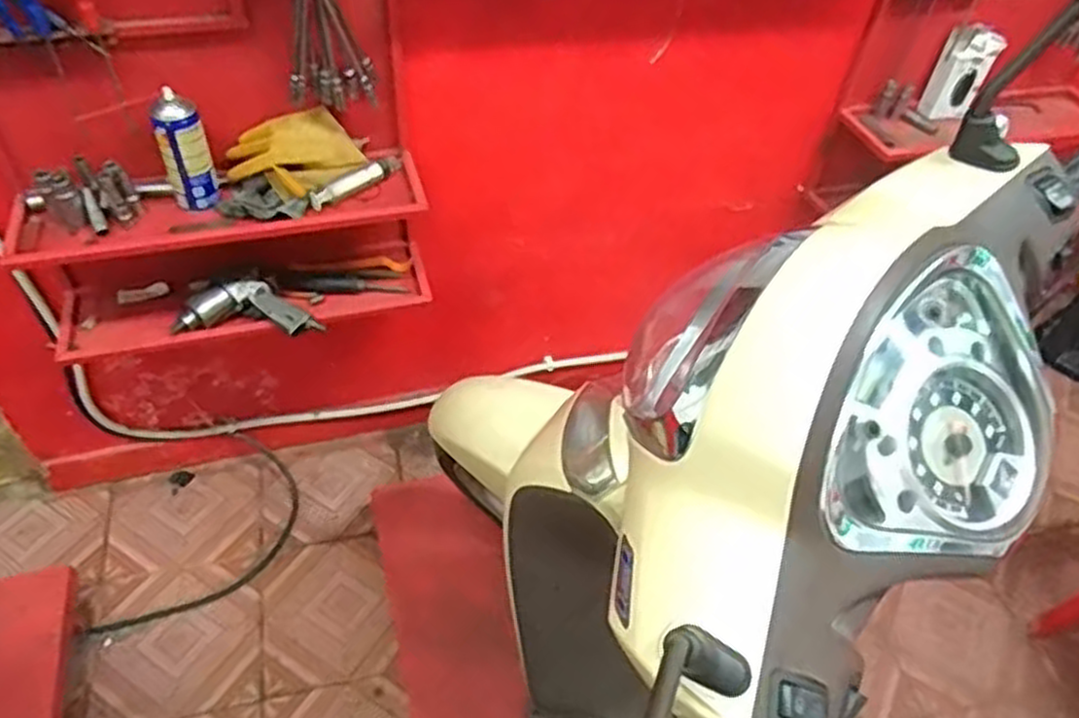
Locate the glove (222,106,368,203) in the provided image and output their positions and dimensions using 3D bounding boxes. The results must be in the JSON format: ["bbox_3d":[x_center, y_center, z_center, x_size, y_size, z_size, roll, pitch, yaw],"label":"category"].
[{"bbox_3d":[-0.369,-0.300,1.149,0.197,0.091,0.102,3,48,-2],"label":"glove"}]

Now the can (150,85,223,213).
[{"bbox_3d":[-0.504,-0.302,1.093,0.064,0.152,0.065,-16,51,-18],"label":"can"}]

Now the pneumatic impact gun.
[{"bbox_3d":[-0.461,-0.077,1.232,0.226,0.060,0.089,5,48,-1],"label":"pneumatic impact gun"}]

